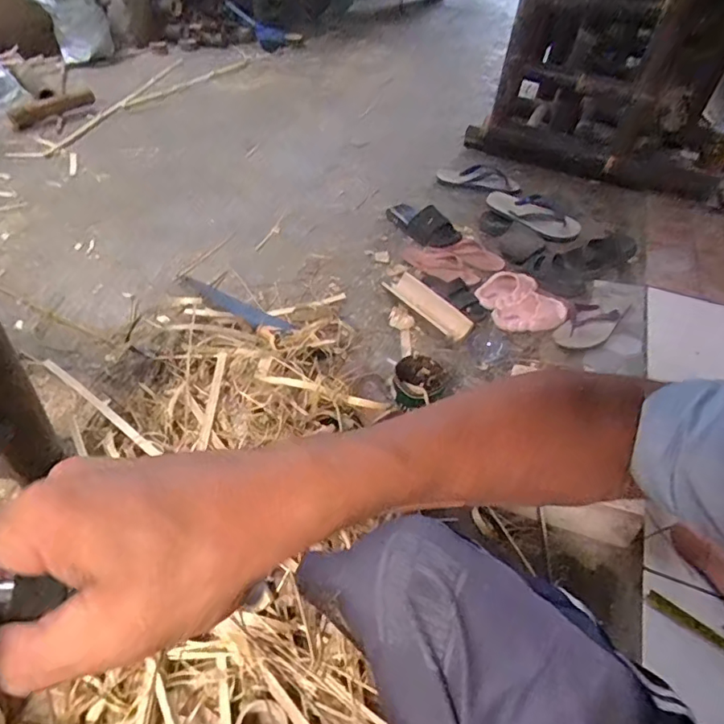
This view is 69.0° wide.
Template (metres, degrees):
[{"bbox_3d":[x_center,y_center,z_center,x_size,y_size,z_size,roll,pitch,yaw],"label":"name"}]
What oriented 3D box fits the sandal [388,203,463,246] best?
[{"bbox_3d":[0.172,-0.397,1.510,0.235,0.073,0.090,34,50,25],"label":"sandal"}]

